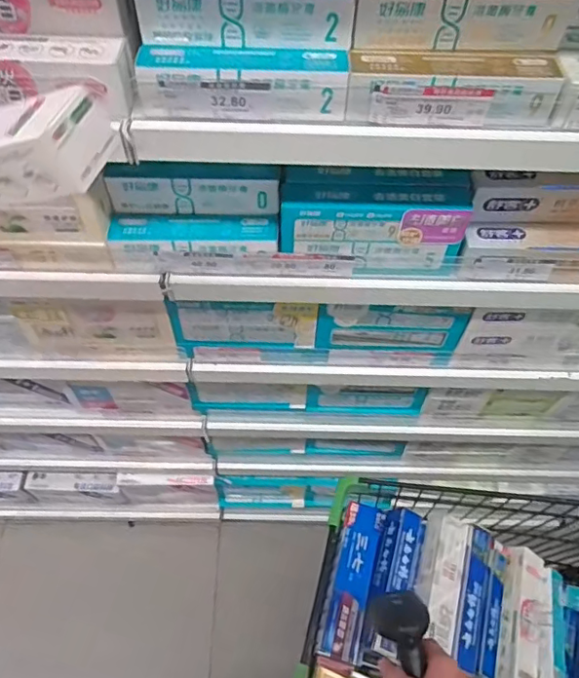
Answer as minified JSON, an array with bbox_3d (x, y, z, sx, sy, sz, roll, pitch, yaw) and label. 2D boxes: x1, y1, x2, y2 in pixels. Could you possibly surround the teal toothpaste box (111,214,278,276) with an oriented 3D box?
[{"bbox_3d":[-0.120,-0.123,0.699,0.208,0.053,0.053,2,56,-1],"label":"teal toothpaste box"}]

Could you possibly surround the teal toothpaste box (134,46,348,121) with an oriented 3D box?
[{"bbox_3d":[-0.045,-0.238,0.509,0.193,0.048,0.040,2,56,-1],"label":"teal toothpaste box"}]

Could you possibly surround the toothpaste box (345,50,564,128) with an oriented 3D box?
[{"bbox_3d":[0.150,-0.236,0.512,0.191,0.047,0.043,1,56,-1],"label":"toothpaste box"}]

